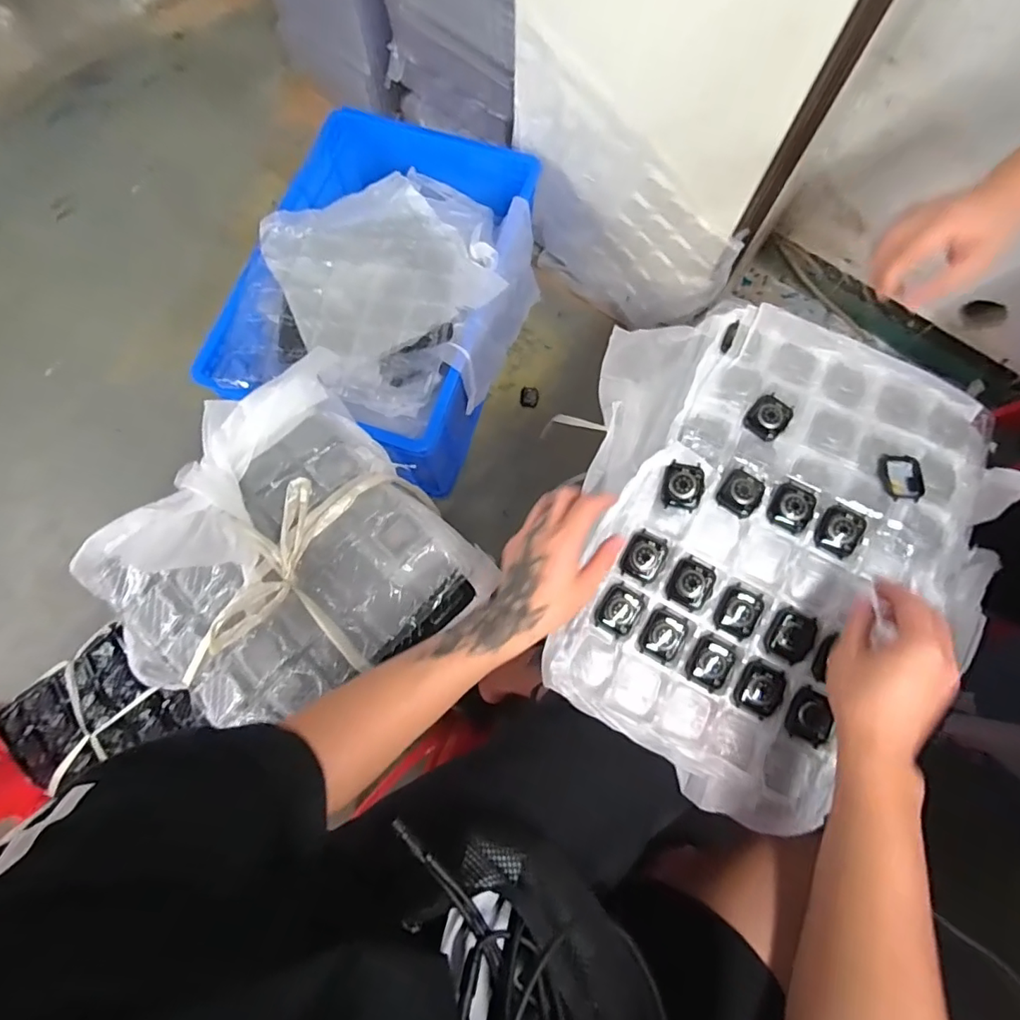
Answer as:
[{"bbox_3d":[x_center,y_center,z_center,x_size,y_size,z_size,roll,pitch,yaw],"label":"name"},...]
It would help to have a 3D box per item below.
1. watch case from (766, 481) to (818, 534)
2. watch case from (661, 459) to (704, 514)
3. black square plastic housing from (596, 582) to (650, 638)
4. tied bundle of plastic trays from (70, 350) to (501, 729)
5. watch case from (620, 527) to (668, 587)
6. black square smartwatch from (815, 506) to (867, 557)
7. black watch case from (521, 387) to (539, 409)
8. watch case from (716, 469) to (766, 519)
[{"bbox_3d":[0.274,-0.002,0.510,0.040,0.015,0.043,29,77,7],"label":"watch case"},{"bbox_3d":[0.170,-0.022,0.511,0.037,0.011,0.046,11,92,9],"label":"watch case"},{"bbox_3d":[0.107,0.097,0.503,0.040,0.016,0.046,28,77,7],"label":"black square plastic housing"},{"bbox_3d":[-0.283,0.048,0.619,0.376,0.094,0.393,-39,79,-9],"label":"tied bundle of plastic trays"},{"bbox_3d":[0.130,0.045,0.508,0.037,0.015,0.046,26,77,6],"label":"watch case"},{"bbox_3d":[0.317,0.020,0.504,0.037,0.012,0.046,24,88,20],"label":"black square smartwatch"},{"bbox_3d":[0.045,-0.254,1.174,0.040,0.006,0.050,2,75,0],"label":"black watch case"},{"bbox_3d":[0.226,-0.017,0.512,0.038,0.016,0.044,36,78,9],"label":"watch case"}]

